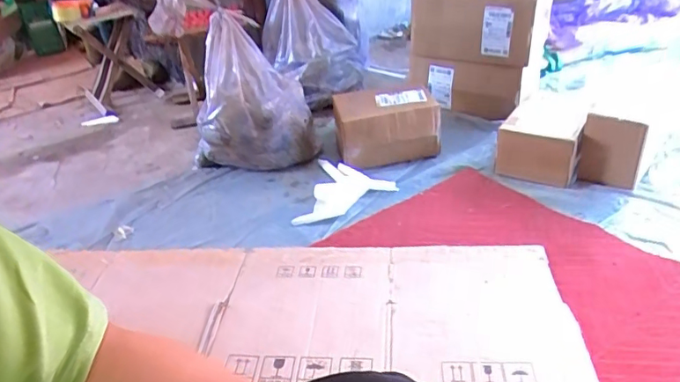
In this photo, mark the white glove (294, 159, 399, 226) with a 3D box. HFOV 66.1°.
[{"bbox_3d":[0.023,-0.005,1.278,0.214,0.021,0.275,2,33,14],"label":"white glove"}]

